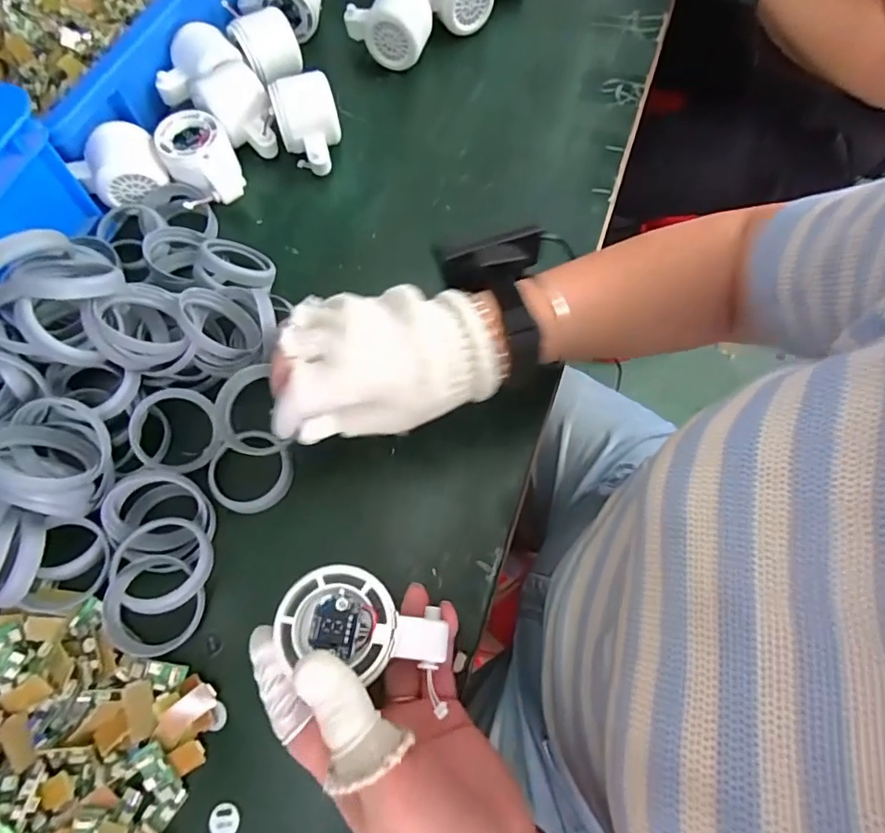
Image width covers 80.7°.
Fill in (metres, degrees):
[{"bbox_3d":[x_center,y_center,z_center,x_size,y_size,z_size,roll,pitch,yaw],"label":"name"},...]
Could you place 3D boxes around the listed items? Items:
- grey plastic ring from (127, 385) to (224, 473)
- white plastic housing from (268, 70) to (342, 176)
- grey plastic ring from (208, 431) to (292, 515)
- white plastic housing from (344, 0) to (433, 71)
[{"bbox_3d":[-0.187,0.010,0.369,0.058,0.007,0.058,1,86,-20],"label":"grey plastic ring"},{"bbox_3d":[-0.119,-0.260,0.469,0.054,0.051,0.074,-14,69,-6],"label":"white plastic housing"},{"bbox_3d":[-0.135,0.039,0.367,0.058,0.012,0.056,0,68,-1],"label":"grey plastic ring"},{"bbox_3d":[-0.054,-0.388,0.517,0.080,0.052,0.056,7,68,3],"label":"white plastic housing"}]

